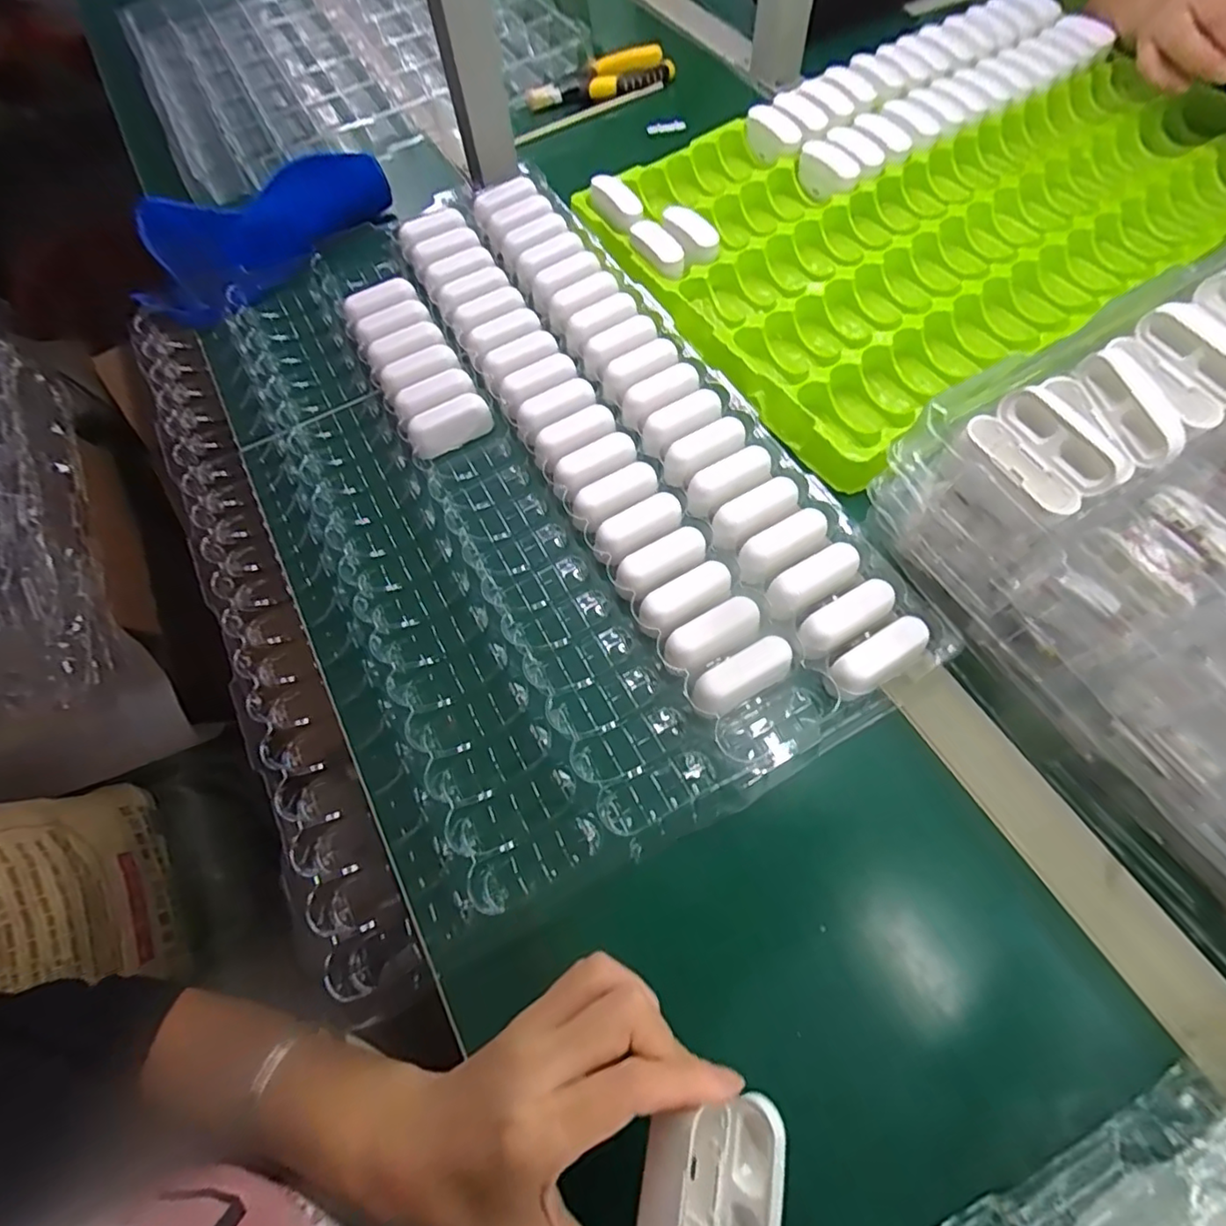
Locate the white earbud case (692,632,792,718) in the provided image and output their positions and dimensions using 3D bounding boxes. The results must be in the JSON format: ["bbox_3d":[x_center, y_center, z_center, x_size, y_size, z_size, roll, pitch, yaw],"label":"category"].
[{"bbox_3d":[0.076,0.040,0.351,0.064,0.026,0.023,-29,66,-10],"label":"white earbud case"}]

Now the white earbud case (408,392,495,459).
[{"bbox_3d":[-0.124,-0.144,0.451,0.062,0.021,0.026,-29,66,-10],"label":"white earbud case"}]

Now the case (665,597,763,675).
[{"bbox_3d":[0.061,0.018,0.366,0.064,0.024,0.028,-29,66,-10],"label":"case"}]

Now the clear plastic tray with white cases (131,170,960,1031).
[{"bbox_3d":[-0.104,-0.101,0.434,0.375,0.033,0.572,-30,66,-10],"label":"clear plastic tray with white cases"}]

